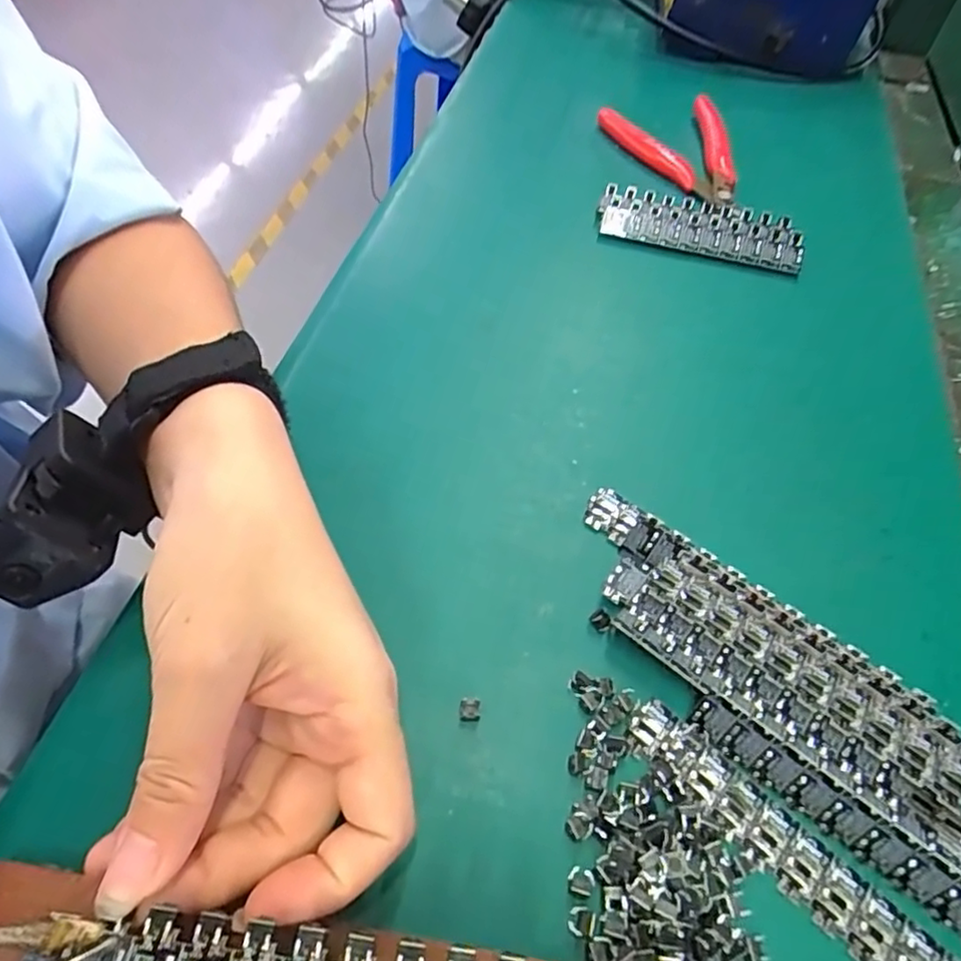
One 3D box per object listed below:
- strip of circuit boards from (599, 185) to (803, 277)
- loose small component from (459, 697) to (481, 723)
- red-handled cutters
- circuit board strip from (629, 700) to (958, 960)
[{"bbox_3d":[0.122,-0.141,0.359,0.109,0.011,0.039,10,55,4],"label":"strip of circuit boards"},{"bbox_3d":[-0.003,0.074,0.208,0.007,0.005,0.007,4,55,-2],"label":"loose small component"},{"bbox_3d":[0.133,-0.211,0.408,0.082,0.015,0.103,-10,56,-12],"label":"red-handled cutters"},{"bbox_3d":[0.090,0.109,0.189,0.107,0.005,0.020,39,62,22],"label":"circuit board strip"}]

